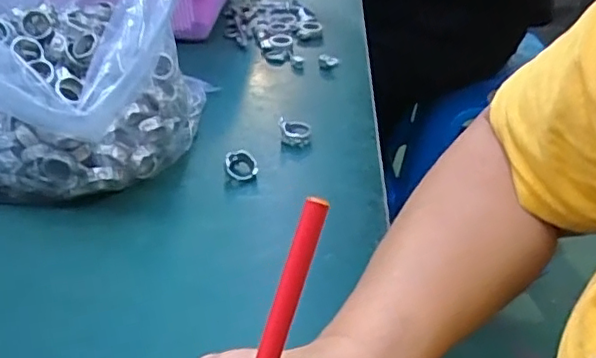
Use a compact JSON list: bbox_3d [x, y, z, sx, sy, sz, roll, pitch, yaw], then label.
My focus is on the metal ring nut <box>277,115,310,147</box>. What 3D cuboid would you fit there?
[{"bbox_3d":[-0.003,-0.040,0.507,0.027,0.014,0.027,4,36,1],"label":"metal ring nut"}]

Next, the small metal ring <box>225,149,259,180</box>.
[{"bbox_3d":[-0.043,-0.010,0.462,0.024,0.014,0.024,-3,36,-8],"label":"small metal ring"}]

